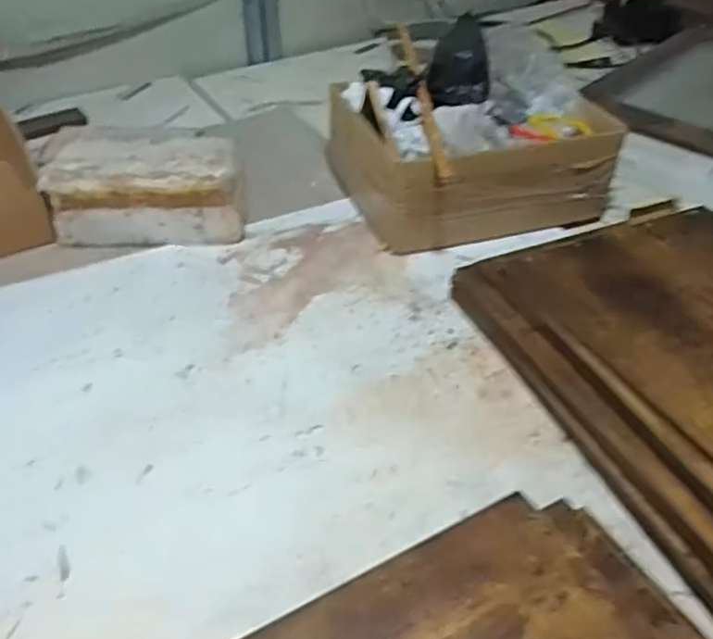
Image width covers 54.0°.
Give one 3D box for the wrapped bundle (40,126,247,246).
[{"bbox_3d":[-0.257,-0.160,0.865,0.234,0.114,0.092,-6,41,-7],"label":"wrapped bundle"}]

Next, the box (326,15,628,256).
[{"bbox_3d":[0.146,-0.249,0.929,0.316,0.171,0.261,-16,43,-18],"label":"box"}]

